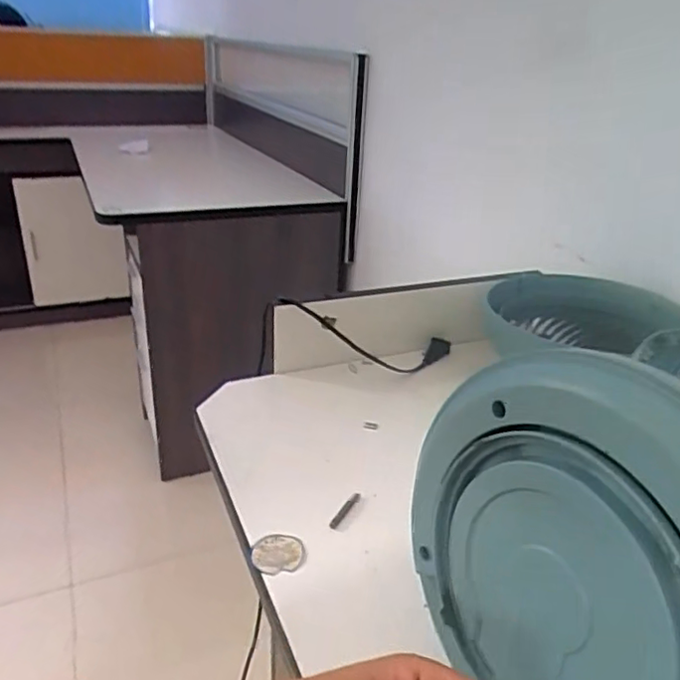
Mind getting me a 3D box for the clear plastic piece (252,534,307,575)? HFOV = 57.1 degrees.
[{"bbox_3d":[-0.050,0.177,0.519,0.044,0.005,0.038,-4,27,-16],"label":"clear plastic piece"}]

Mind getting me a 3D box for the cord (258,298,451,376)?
[{"bbox_3d":[0.027,0.015,0.819,0.265,0.110,0.073,11,23,-20],"label":"cord"}]

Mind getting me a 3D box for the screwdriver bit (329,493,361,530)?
[{"bbox_3d":[0.004,0.151,0.556,0.009,0.004,0.047,15,30,26],"label":"screwdriver bit"}]

